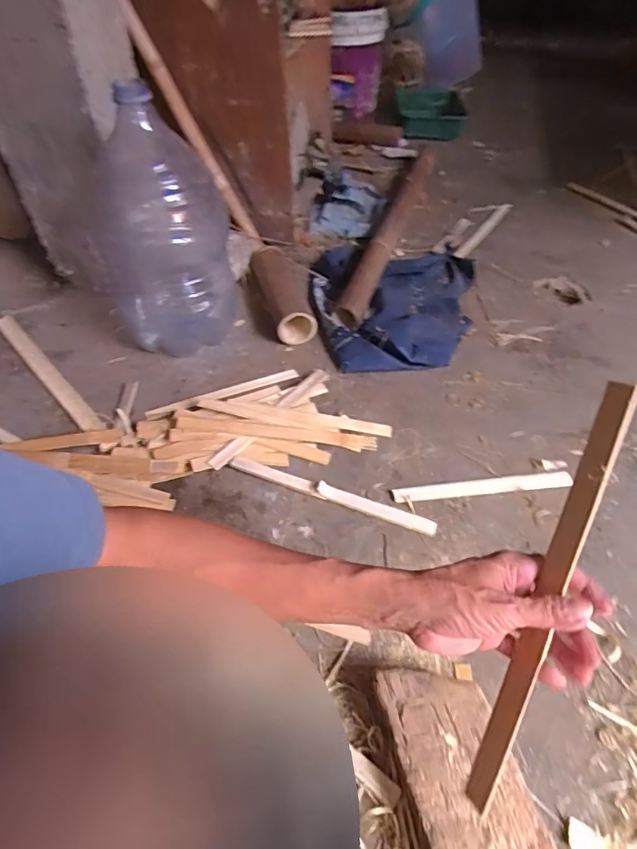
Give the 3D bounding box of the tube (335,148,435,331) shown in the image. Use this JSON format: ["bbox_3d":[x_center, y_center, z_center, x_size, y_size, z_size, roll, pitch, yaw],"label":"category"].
[{"bbox_3d":[0.202,-0.548,1.302,0.060,0.060,0.880,15,52,13],"label":"tube"}]

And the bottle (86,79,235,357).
[{"bbox_3d":[-0.318,-0.381,0.964,0.257,0.430,0.281,-20,53,-15],"label":"bottle"}]

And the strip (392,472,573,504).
[{"bbox_3d":[0.275,0.104,0.814,0.299,0.004,0.032,-5,50,-3],"label":"strip"}]

